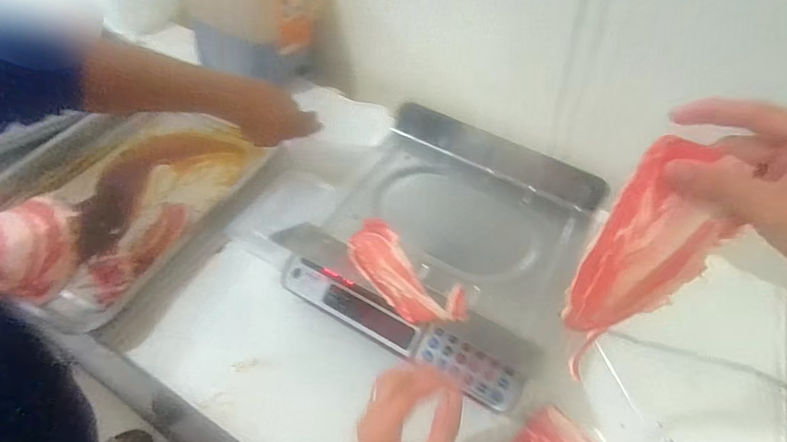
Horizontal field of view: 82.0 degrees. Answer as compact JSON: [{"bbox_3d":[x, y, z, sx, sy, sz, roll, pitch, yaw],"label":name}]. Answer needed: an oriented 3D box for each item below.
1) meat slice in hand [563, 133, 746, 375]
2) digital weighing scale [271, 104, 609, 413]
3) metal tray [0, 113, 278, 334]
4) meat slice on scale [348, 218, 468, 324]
[{"bbox_3d":[0.187,0.041,0.350,0.080,0.208,0.019,17,31,9],"label":"meat slice in hand"},{"bbox_3d":[0.076,0.027,0.665,0.339,0.127,0.349,26,56,16],"label":"digital weighing scale"},{"bbox_3d":[-0.444,-0.045,0.765,0.342,0.087,0.457,27,56,16],"label":"metal tray"},{"bbox_3d":[0.014,0.058,0.570,0.116,0.030,0.186,2,27,-37],"label":"meat slice on scale"}]

